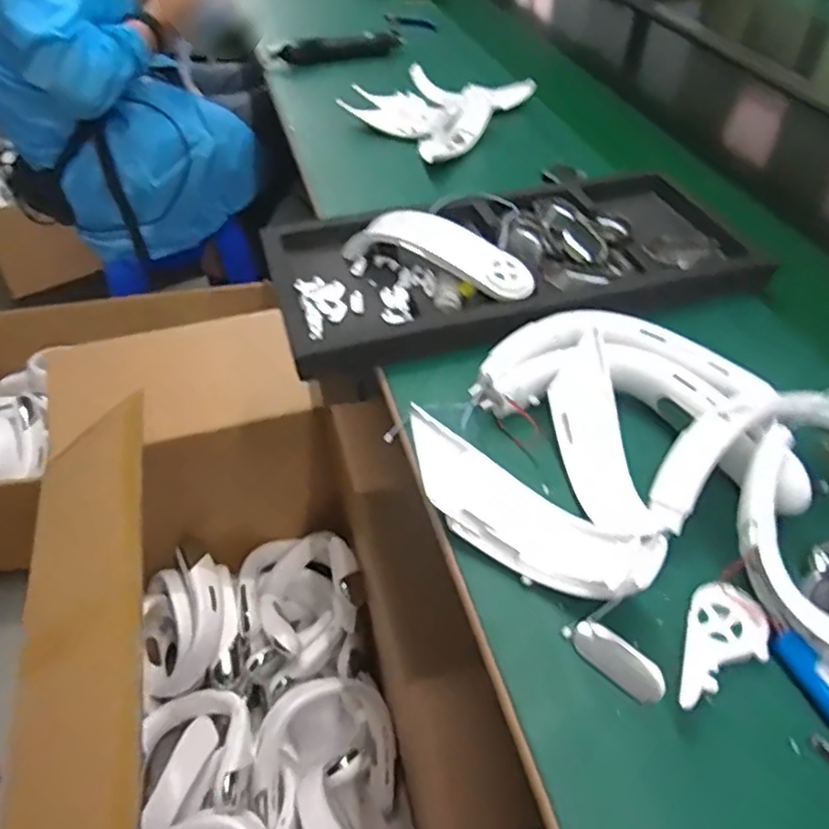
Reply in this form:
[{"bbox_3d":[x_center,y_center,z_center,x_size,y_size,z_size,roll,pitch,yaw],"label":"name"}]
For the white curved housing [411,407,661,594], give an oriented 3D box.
[{"bbox_3d":[0.063,0.067,0.437,0.183,0.053,0.050,29,52,26],"label":"white curved housing"}]

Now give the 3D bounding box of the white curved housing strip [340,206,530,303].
[{"bbox_3d":[0.023,-0.151,0.628,0.189,0.037,0.062,26,51,24],"label":"white curved housing strip"}]

